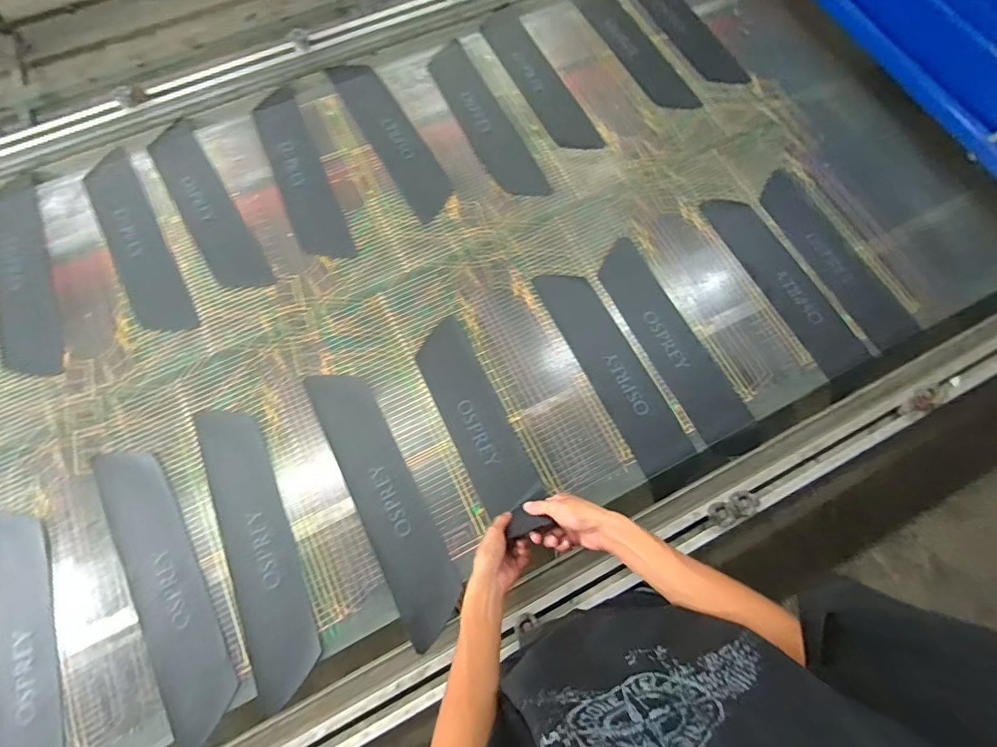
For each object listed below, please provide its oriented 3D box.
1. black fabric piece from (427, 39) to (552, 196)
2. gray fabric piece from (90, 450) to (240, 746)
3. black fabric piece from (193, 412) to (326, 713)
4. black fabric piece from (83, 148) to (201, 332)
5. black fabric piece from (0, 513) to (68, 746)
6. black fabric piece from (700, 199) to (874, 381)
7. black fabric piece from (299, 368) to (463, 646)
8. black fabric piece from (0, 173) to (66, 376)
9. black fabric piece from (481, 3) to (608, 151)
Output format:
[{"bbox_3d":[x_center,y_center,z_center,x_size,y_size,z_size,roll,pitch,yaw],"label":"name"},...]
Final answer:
[{"bbox_3d":[-0.032,-0.562,0.969,0.100,0.007,0.446,-27,76,-4],"label":"black fabric piece"},{"bbox_3d":[-0.527,0.324,0.687,0.103,0.014,0.463,-29,75,-11],"label":"gray fabric piece"},{"bbox_3d":[-0.392,0.271,0.710,0.102,0.008,0.465,-22,74,-7],"label":"black fabric piece"},{"bbox_3d":[-0.732,-0.267,0.881,0.103,0.008,0.463,-30,75,-9],"label":"black fabric piece"},{"bbox_3d":[-0.720,0.434,0.653,0.113,0.014,0.463,-24,74,-7],"label":"black fabric piece"},{"bbox_3d":[0.572,-0.188,0.875,0.113,0.011,0.419,-29,79,-10],"label":"black fabric piece"},{"bbox_3d":[-0.192,0.199,0.735,0.103,0.009,0.462,-27,74,-8],"label":"black fabric piece"},{"bbox_3d":[-0.948,-0.202,0.868,0.103,0.006,0.494,-25,71,-12],"label":"black fabric piece"},{"bbox_3d":[0.093,-0.696,1.026,0.102,0.009,0.465,-26,74,-8],"label":"black fabric piece"}]

